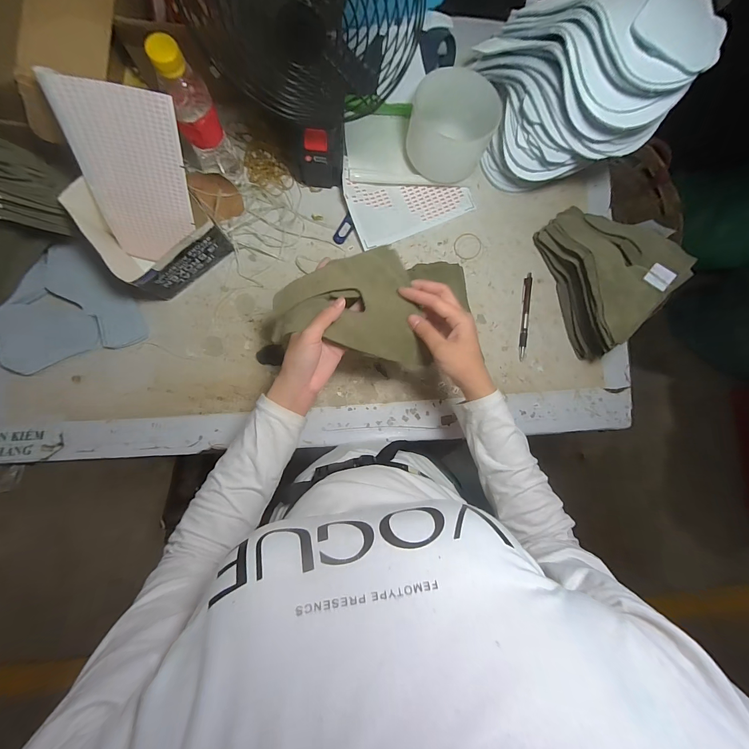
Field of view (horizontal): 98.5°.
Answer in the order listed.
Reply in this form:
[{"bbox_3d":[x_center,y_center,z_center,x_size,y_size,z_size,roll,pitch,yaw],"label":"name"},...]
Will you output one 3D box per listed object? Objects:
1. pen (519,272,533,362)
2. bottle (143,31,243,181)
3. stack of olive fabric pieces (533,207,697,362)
[{"bbox_3d":[0.249,-0.096,0.532,0.014,0.006,0.143,7,87,-5],"label":"pen"},{"bbox_3d":[-0.224,-0.322,0.416,0.052,0.182,0.048,-25,90,-6],"label":"bottle"},{"bbox_3d":[0.357,-0.149,0.492,0.129,0.114,0.221,-13,88,-6],"label":"stack of olive fabric pieces"}]

